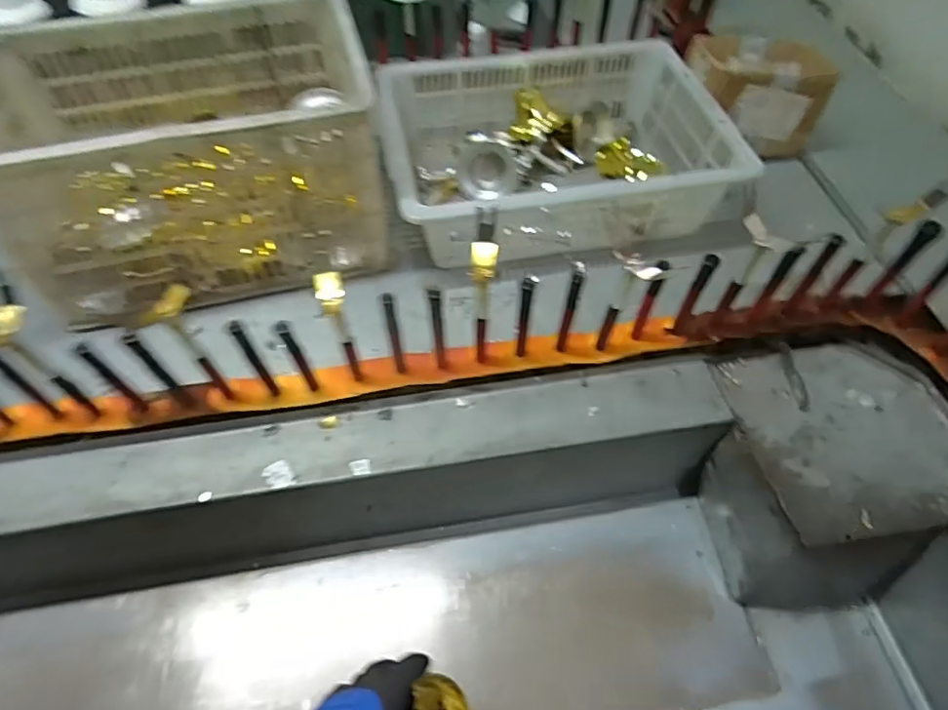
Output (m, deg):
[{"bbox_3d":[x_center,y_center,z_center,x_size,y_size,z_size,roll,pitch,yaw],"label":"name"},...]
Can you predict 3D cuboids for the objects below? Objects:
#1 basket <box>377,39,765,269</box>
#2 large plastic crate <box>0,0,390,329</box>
[{"bbox_3d":[0.113,-0.345,0.934,0.495,0.149,0.405,-8,56,-7],"label":"basket"},{"bbox_3d":[-0.378,-0.281,0.786,0.458,0.247,0.313,-13,57,-11],"label":"large plastic crate"}]

